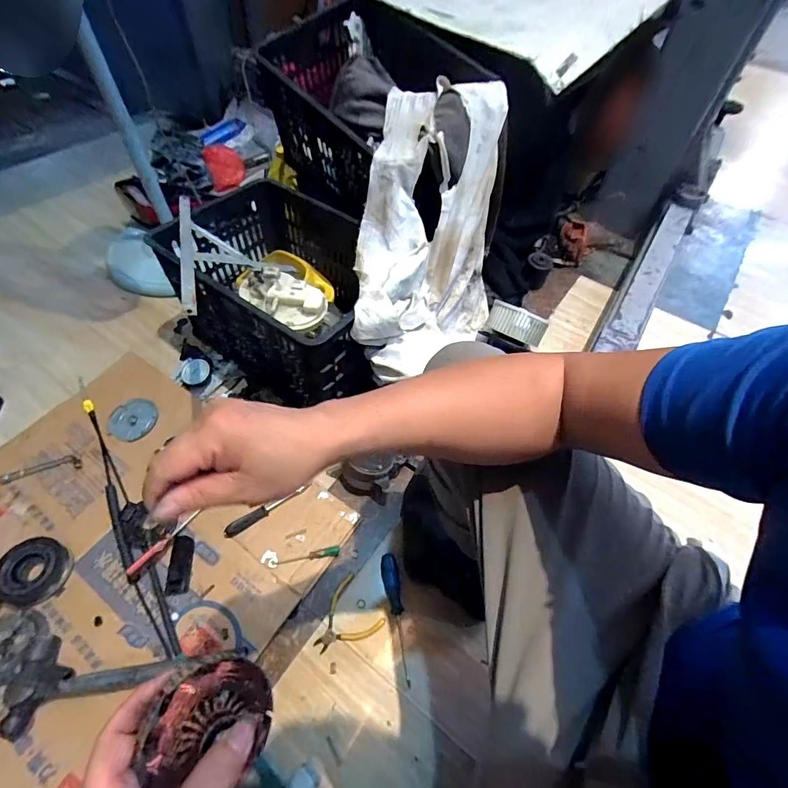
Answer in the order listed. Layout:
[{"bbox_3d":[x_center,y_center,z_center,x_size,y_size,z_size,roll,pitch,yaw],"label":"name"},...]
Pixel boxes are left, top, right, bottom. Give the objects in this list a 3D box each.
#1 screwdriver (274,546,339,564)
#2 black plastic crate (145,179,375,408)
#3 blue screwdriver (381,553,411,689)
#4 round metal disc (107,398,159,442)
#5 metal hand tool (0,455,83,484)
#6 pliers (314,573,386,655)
[{"bbox_3d":[-0.153,0.289,0.729,0.110,0.022,0.016,-9,55,-3],"label":"screwdriver"},{"bbox_3d":[-0.245,-0.237,0.941,0.549,0.282,0.361,33,59,19],"label":"black plastic crate"},{"bbox_3d":[0.004,0.371,0.685,0.027,0.024,0.195,-10,55,-4],"label":"blue screwdriver"},{"bbox_3d":[-0.564,0.053,0.885,0.098,0.008,0.095,-1,55,2],"label":"round metal disc"},{"bbox_3d":[-0.700,0.149,0.815,0.148,0.013,0.034,-13,56,-6],"label":"metal hand tool"},{"bbox_3d":[-0.087,0.385,0.698,0.110,0.006,0.099,-36,61,-20],"label":"pliers"}]

